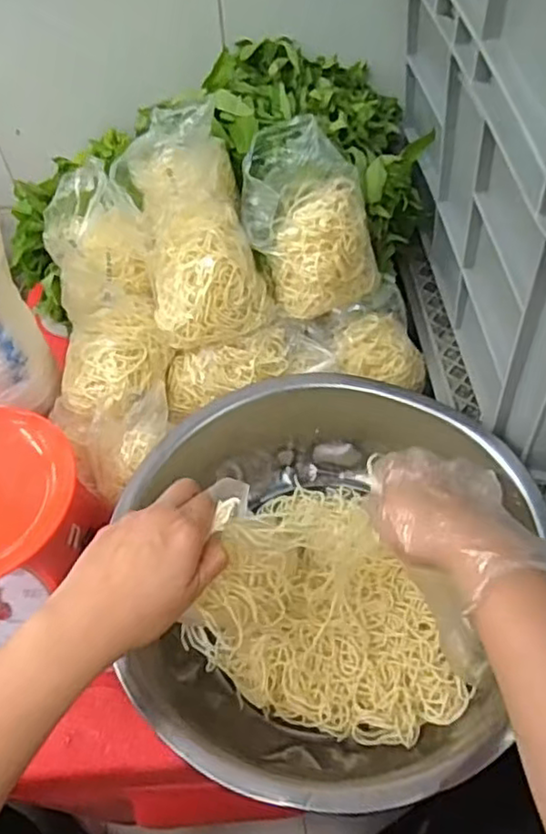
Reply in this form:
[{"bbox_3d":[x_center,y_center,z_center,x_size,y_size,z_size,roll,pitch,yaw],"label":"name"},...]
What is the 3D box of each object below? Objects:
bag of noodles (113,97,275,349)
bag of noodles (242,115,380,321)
[{"bbox_3d":[-0.079,-0.191,0.661,0.115,0.089,0.234,-13,85,-6],"label":"bag of noodles"},{"bbox_3d":[0.031,-0.200,0.685,0.133,0.187,0.085,-11,10,28],"label":"bag of noodles"}]

